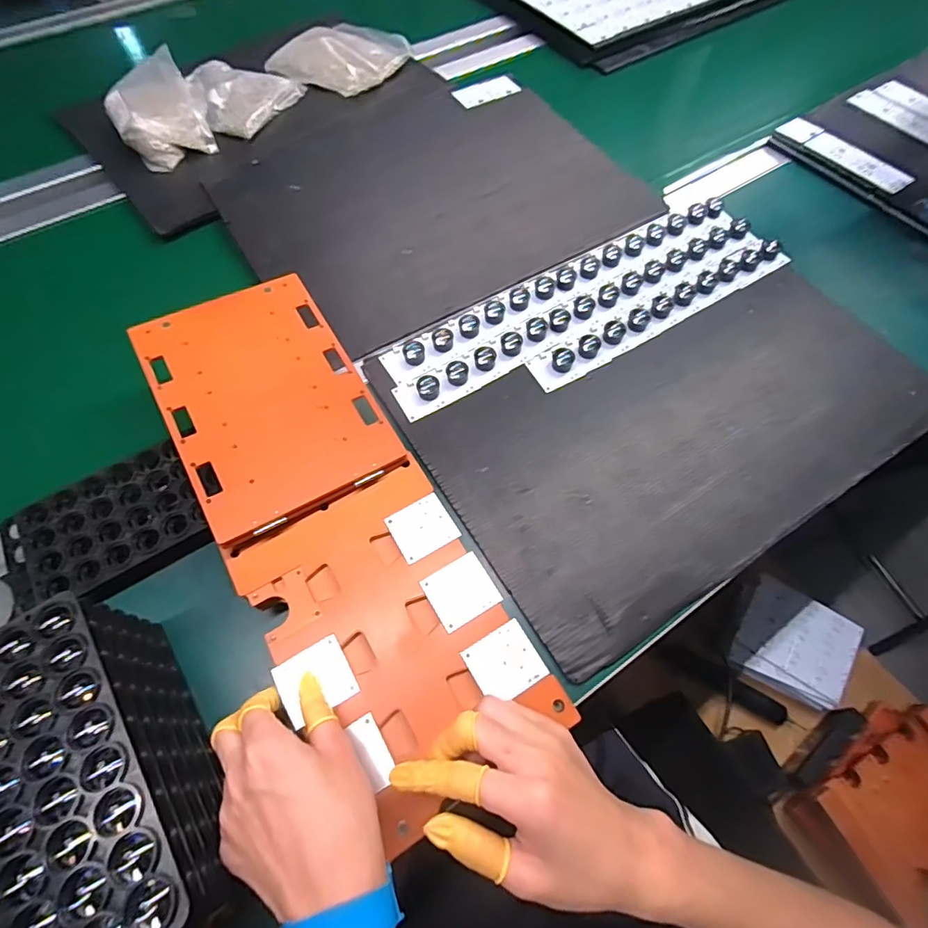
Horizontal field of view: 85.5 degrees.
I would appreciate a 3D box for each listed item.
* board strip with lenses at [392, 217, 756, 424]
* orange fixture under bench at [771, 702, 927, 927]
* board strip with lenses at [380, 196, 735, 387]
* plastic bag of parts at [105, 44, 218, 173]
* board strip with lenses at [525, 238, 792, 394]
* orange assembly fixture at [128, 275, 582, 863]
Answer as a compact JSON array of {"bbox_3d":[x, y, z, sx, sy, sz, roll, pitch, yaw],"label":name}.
[{"bbox_3d":[0.133,-0.170,0.539,0.459,0.015,0.046,-31,68,-13],"label":"board strip with lenses"},{"bbox_3d":[0.651,0.522,0.751,0.301,0.076,0.219,-28,66,-14],"label":"orange fixture under bench"},{"bbox_3d":[0.116,-0.203,0.557,0.449,0.012,0.048,-28,67,-12],"label":"board strip with lenses"},{"bbox_3d":[-0.416,-0.478,0.677,0.118,0.043,0.180,-26,67,-11],"label":"plastic bag of parts"},{"bbox_3d":[0.216,-0.169,0.540,0.332,0.014,0.042,-29,67,-12],"label":"board strip with lenses"},{"bbox_3d":[-0.114,0.029,0.401,0.160,0.023,0.446,-31,72,-13],"label":"orange assembly fixture"}]

